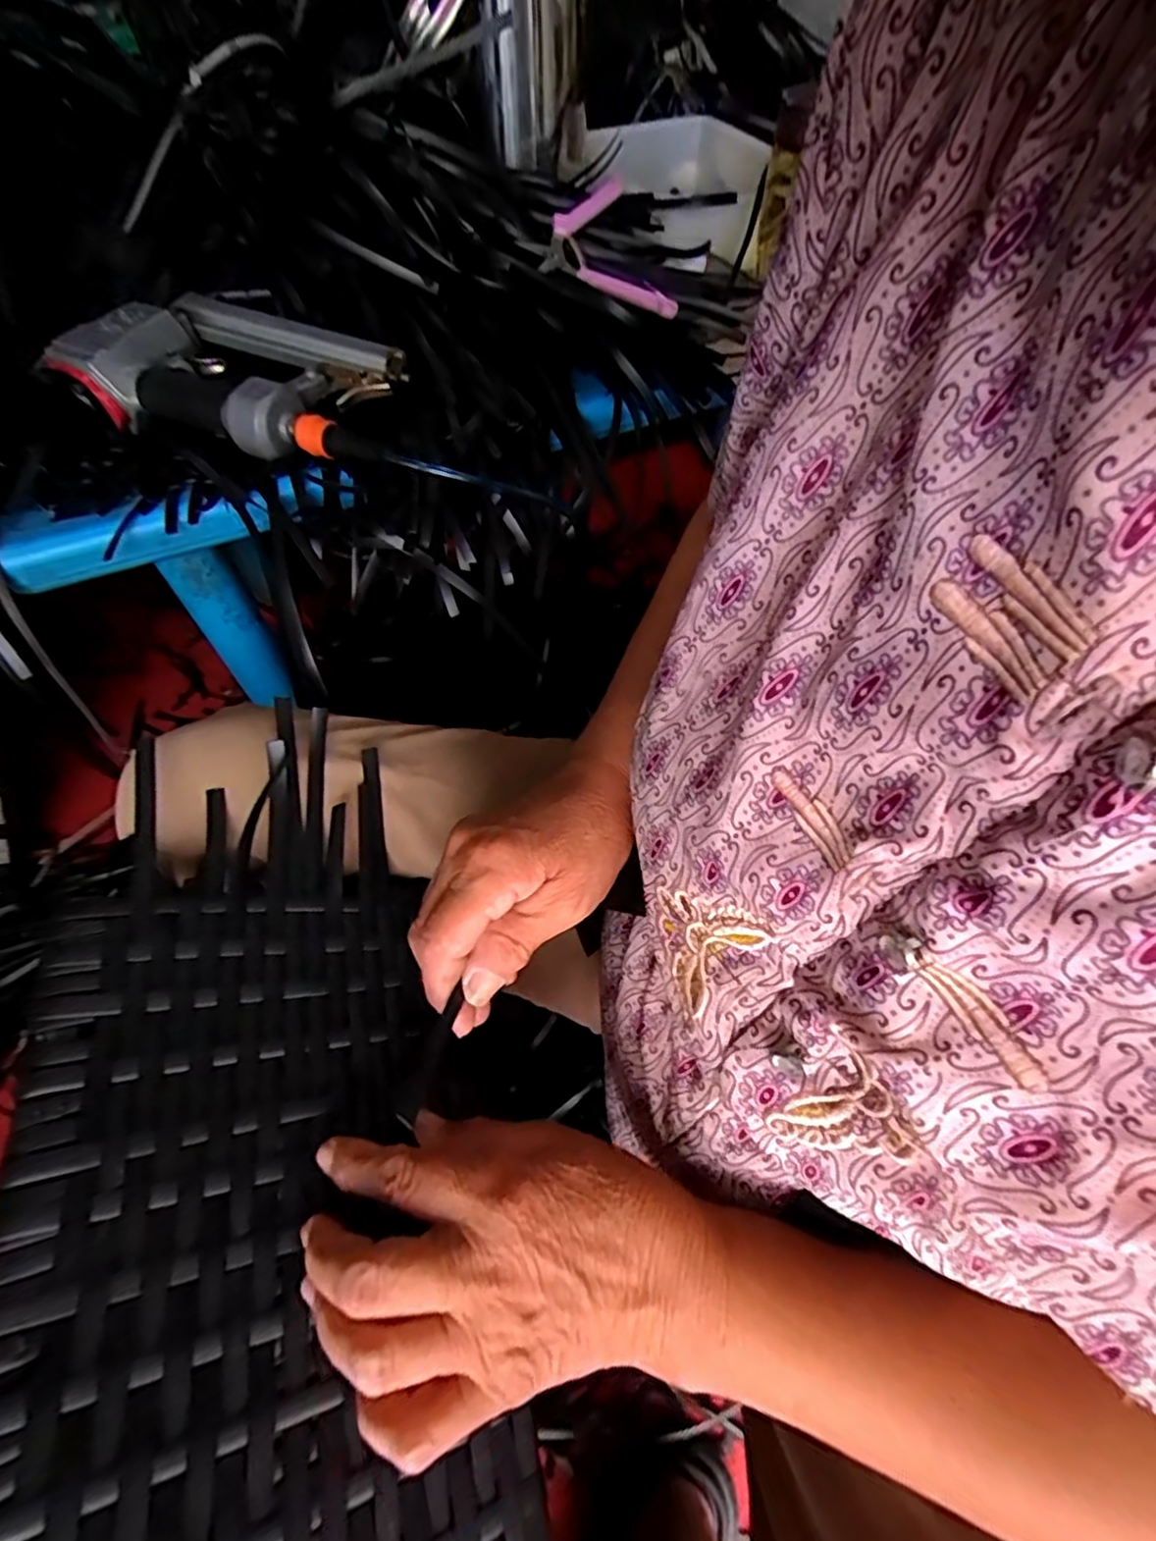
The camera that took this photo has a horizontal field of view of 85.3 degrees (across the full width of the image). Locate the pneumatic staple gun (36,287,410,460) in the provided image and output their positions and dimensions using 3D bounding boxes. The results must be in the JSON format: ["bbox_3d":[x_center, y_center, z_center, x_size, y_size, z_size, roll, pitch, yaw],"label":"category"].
[{"bbox_3d":[-0.279,-0.318,0.509,0.239,0.048,0.160,22,59,12],"label":"pneumatic staple gun"}]

